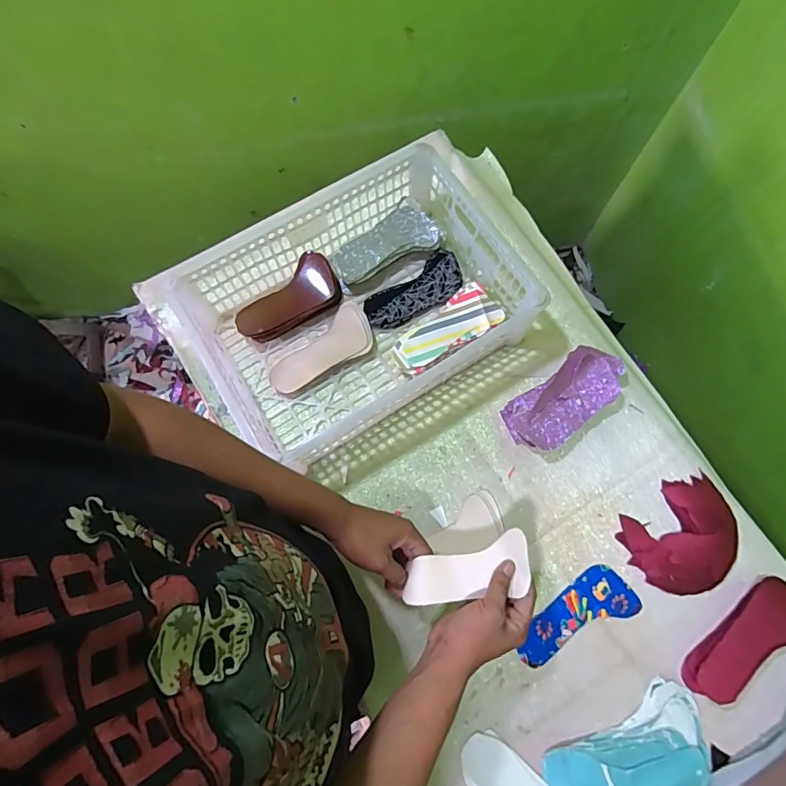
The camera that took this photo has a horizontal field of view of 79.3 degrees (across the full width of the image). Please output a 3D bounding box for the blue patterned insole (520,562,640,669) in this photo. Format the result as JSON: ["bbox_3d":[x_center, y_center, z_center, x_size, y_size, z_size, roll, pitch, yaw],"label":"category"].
[{"bbox_3d":[0.250,0.305,0.659,0.180,0.008,0.074,-24,76,-7],"label":"blue patterned insole"}]

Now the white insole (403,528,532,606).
[{"bbox_3d":[0.085,0.204,0.554,0.143,0.011,0.066,-10,66,9],"label":"white insole"}]

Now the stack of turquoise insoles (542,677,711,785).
[{"bbox_3d":[0.306,0.465,0.593,0.210,0.032,0.110,-26,76,-7],"label":"stack of turquoise insoles"}]

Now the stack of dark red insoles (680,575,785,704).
[{"bbox_3d":[0.467,0.324,0.626,0.192,0.035,0.082,-29,76,-8],"label":"stack of dark red insoles"}]

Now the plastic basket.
[{"bbox_3d":[-0.068,-0.102,0.710,0.482,0.145,0.373,-31,77,-9],"label":"plastic basket"}]

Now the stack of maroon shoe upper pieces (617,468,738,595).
[{"bbox_3d":[0.408,0.204,0.677,0.146,0.031,0.148,-9,74,-3],"label":"stack of maroon shoe upper pieces"}]

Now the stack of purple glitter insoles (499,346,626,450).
[{"bbox_3d":[0.260,0.008,0.716,0.188,0.055,0.094,-36,77,-10],"label":"stack of purple glitter insoles"}]

